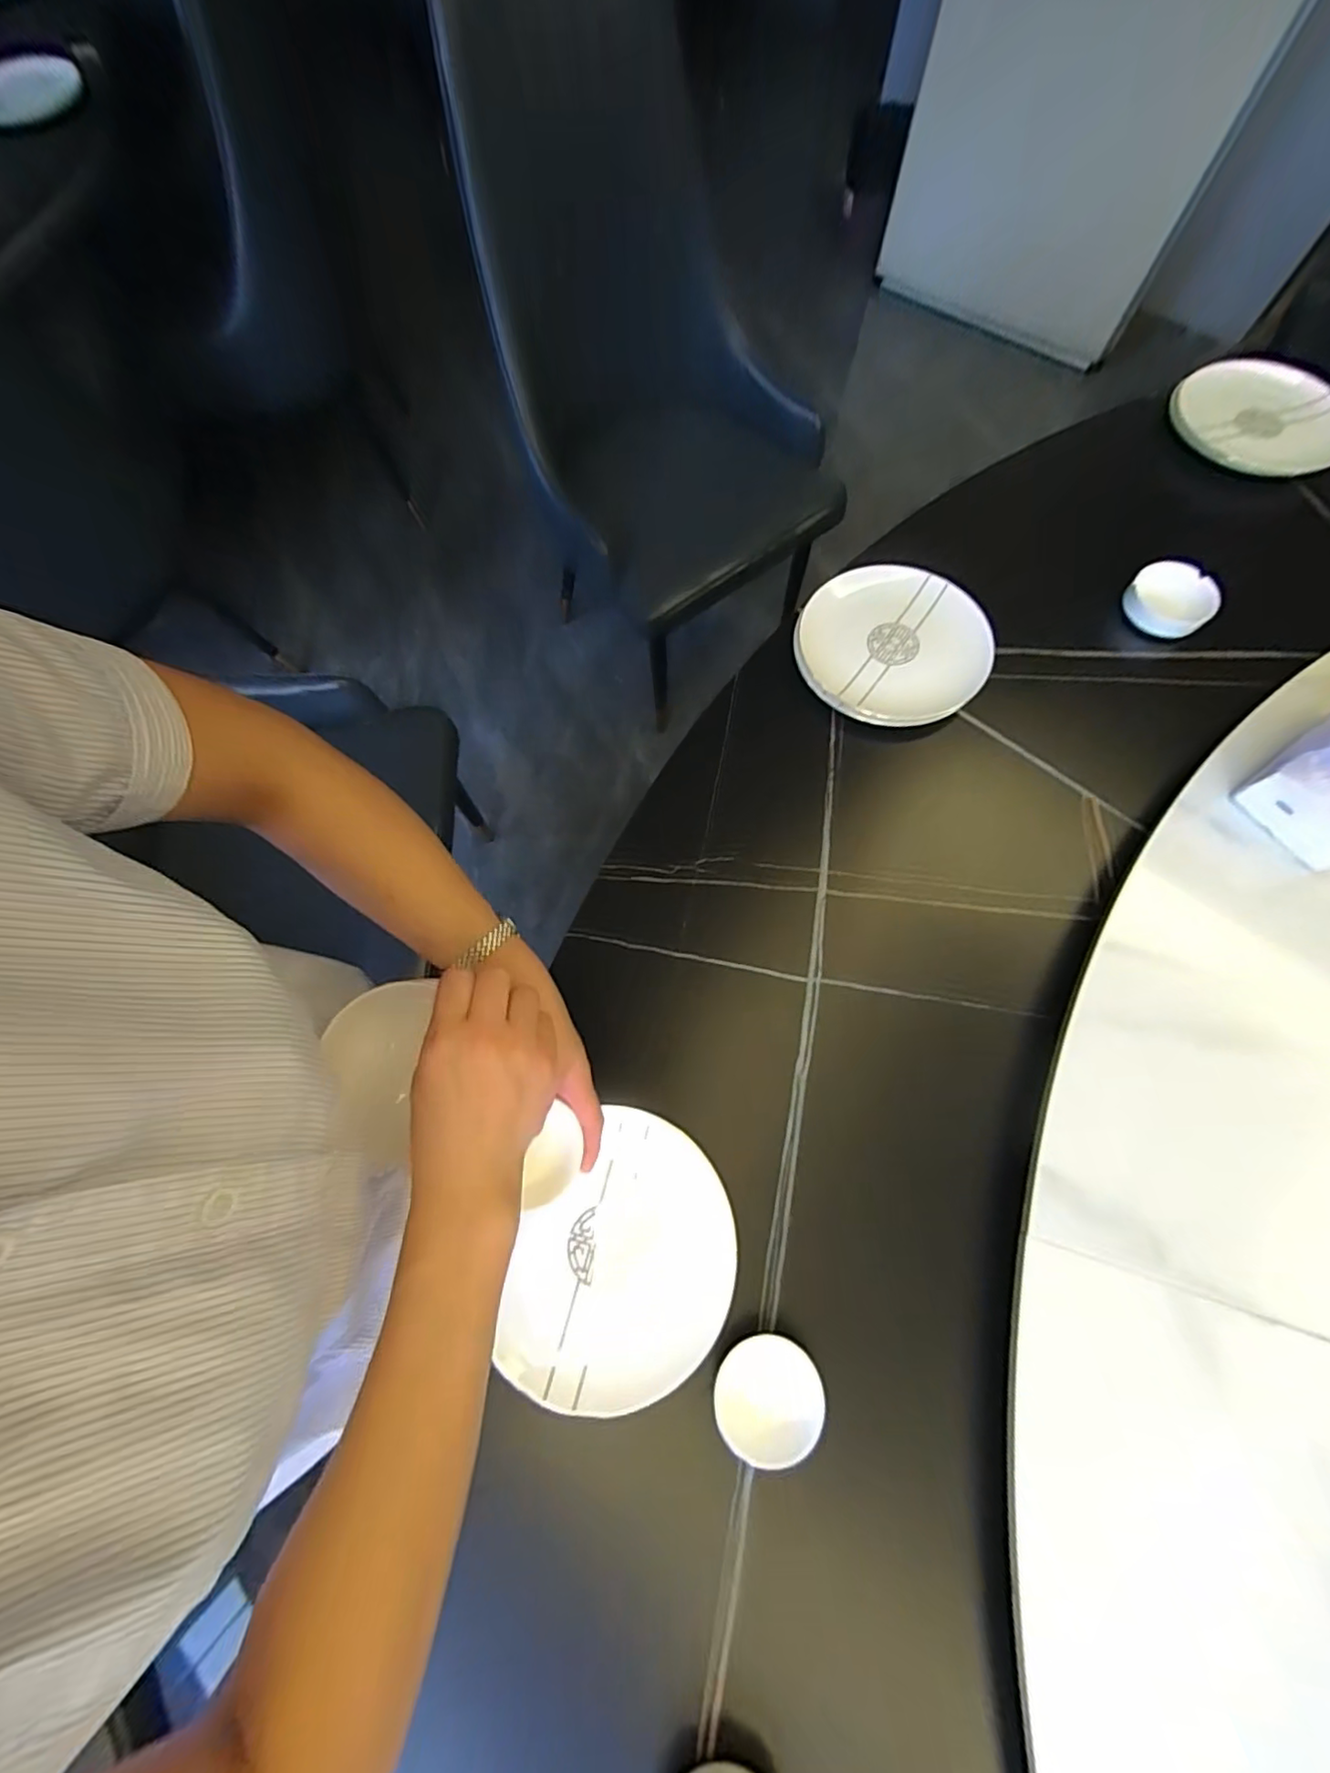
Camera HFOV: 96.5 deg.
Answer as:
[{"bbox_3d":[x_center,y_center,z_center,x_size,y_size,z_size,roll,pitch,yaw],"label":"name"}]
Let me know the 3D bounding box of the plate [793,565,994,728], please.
[{"bbox_3d":[0.245,-0.263,0.642,0.196,0.036,0.188,-1,77,6],"label":"plate"}]

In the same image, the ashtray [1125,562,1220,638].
[{"bbox_3d":[0.560,-0.318,0.655,0.070,0.043,0.085,-43,75,-12],"label":"ashtray"}]

